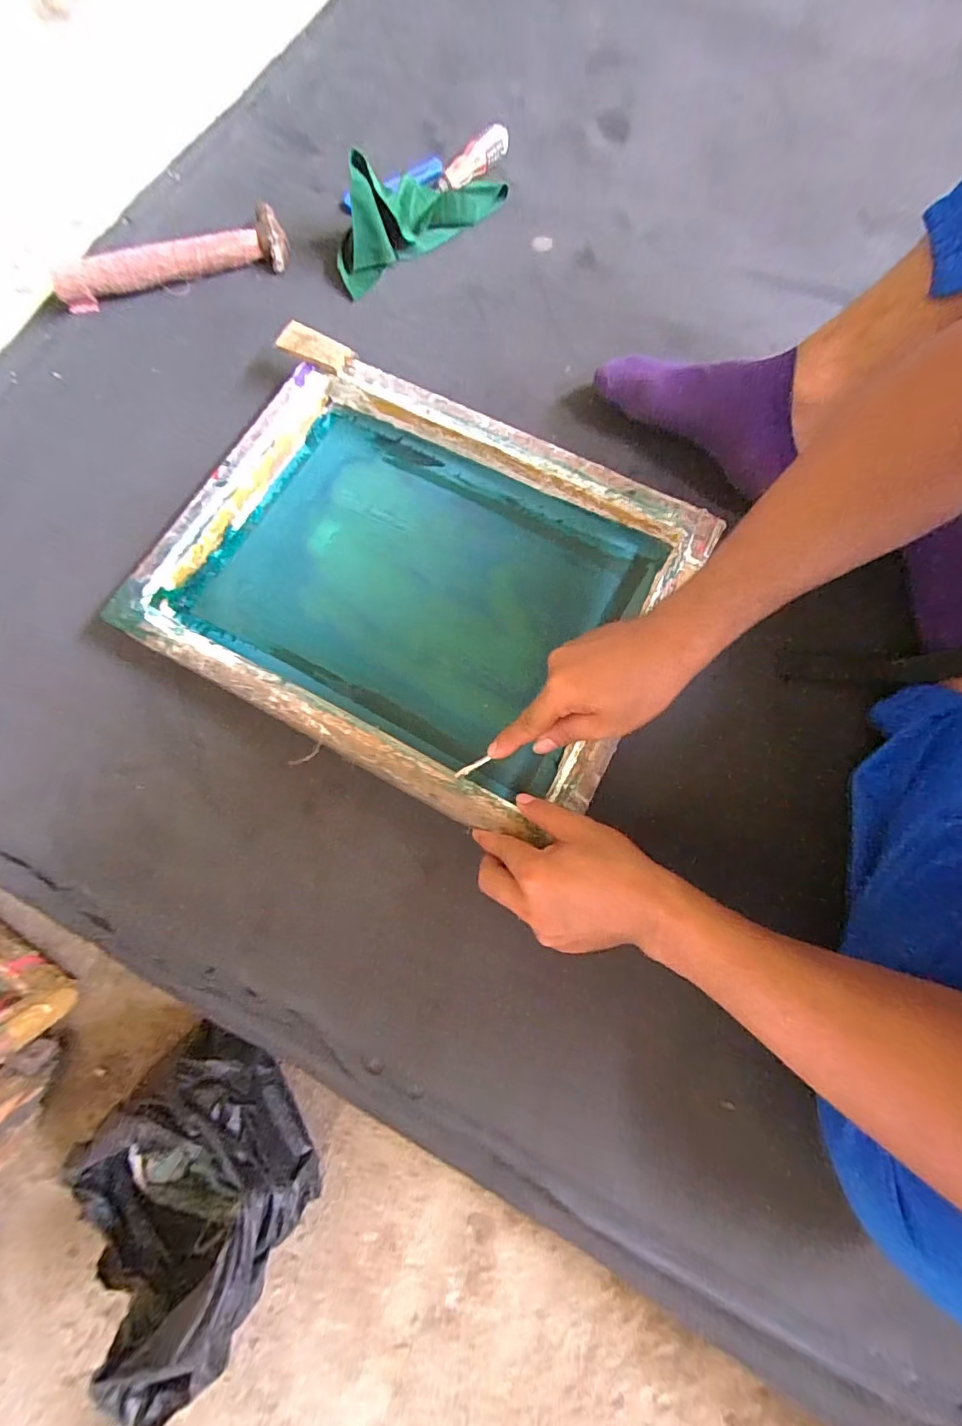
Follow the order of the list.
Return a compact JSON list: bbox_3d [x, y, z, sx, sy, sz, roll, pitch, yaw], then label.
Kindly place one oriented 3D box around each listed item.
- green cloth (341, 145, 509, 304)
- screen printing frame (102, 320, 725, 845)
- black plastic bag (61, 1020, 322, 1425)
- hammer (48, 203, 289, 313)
[{"bbox_3d":[-0.079,-0.599,0.580,0.232,0.074,0.078,-33,77,-7],"label":"green cloth"},{"bbox_3d":[-0.065,-0.127,0.479,0.451,0.047,0.351,27,80,5],"label":"screen printing frame"},{"bbox_3d":[-0.214,0.349,0.367,0.161,0.123,0.149,32,78,9],"label":"black plastic bag"},{"bbox_3d":[-0.352,-0.526,0.575,0.258,0.043,0.072,-17,76,-3],"label":"hammer"}]

